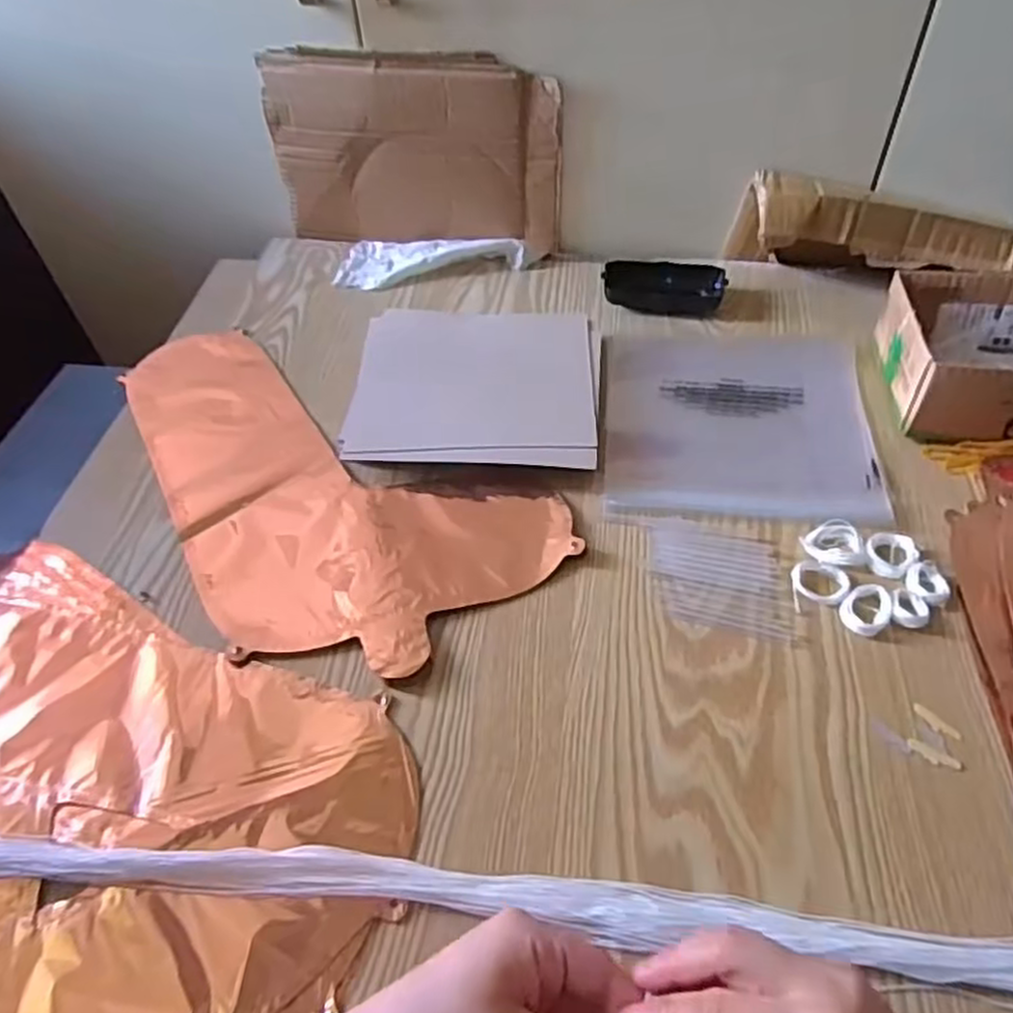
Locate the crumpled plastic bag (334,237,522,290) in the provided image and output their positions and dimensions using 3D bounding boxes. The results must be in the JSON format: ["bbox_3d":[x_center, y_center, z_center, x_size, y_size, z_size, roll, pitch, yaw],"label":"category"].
[{"bbox_3d":[-0.078,-0.256,0.759,0.189,0.020,0.083,-2,50,2],"label":"crumpled plastic bag"}]

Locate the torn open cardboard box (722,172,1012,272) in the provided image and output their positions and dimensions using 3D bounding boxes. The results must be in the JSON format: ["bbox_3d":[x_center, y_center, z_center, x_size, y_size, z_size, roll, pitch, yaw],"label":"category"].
[{"bbox_3d":[0.337,-0.246,0.671,0.251,0.079,0.061,5,51,8],"label":"torn open cardboard box"}]

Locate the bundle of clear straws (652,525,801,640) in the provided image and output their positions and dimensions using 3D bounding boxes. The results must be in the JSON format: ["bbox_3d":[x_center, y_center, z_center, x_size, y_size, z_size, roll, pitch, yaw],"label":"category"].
[{"bbox_3d":[0.143,0.047,0.495,0.091,0.004,0.075,9,51,12],"label":"bundle of clear straws"}]

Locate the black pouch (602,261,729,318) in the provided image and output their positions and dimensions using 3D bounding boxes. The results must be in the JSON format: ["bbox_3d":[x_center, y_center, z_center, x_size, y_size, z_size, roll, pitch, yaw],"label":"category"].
[{"bbox_3d":[0.146,-0.205,0.690,0.107,0.026,0.052,5,51,8],"label":"black pouch"}]

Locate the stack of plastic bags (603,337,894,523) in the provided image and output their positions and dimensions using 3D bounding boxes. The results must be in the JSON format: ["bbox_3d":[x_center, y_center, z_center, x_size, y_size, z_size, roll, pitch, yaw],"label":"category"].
[{"bbox_3d":[0.179,-0.068,0.589,0.199,0.011,0.201,4,51,7],"label":"stack of plastic bags"}]

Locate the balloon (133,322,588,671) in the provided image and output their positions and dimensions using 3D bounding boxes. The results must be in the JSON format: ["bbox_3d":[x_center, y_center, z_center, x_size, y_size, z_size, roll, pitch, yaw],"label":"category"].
[{"bbox_3d":[-0.168,-0.025,0.571,0.404,0.009,0.211,36,61,29],"label":"balloon"}]

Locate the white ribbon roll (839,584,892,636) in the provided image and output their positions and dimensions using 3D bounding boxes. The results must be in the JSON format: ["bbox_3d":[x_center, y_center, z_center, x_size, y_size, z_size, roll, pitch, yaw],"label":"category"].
[{"bbox_3d":[0.227,0.064,0.470,0.028,0.007,0.035,31,59,26],"label":"white ribbon roll"}]

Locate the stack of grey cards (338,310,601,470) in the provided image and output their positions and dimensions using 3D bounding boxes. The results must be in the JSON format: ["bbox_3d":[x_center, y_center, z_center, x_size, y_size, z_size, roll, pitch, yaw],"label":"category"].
[{"bbox_3d":[-0.022,-0.102,0.613,0.193,0.026,0.170,3,50,6],"label":"stack of grey cards"}]

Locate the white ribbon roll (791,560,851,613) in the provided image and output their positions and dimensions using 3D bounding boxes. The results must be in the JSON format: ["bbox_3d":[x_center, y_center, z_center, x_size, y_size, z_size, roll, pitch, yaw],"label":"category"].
[{"bbox_3d":[0.204,0.051,0.483,0.035,0.006,0.038,-2,50,2],"label":"white ribbon roll"}]

